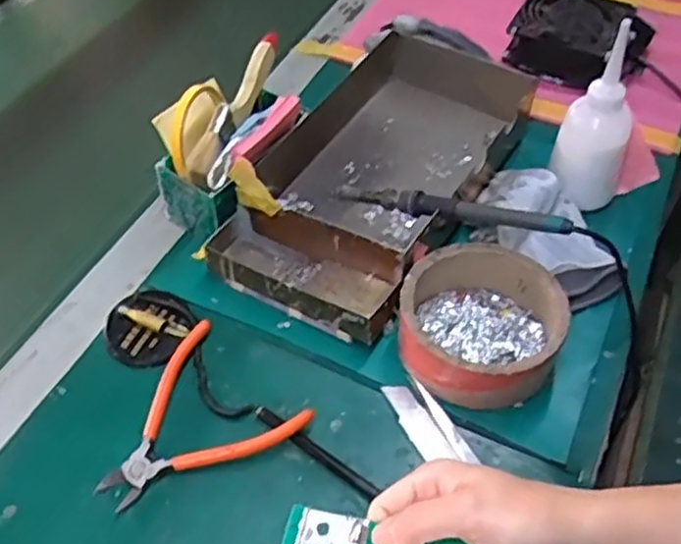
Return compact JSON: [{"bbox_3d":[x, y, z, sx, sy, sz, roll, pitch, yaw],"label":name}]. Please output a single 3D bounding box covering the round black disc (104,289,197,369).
[{"bbox_3d":[-0.154,0.042,0.586,0.066,0.017,0.071,0,50,1],"label":"round black disc"}]

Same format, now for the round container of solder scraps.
[{"bbox_3d":[0.107,0.040,0.561,0.122,0.051,0.117,17,52,15],"label":"round container of solder scraps"}]

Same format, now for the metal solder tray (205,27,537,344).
[{"bbox_3d":[0.033,-0.095,0.669,0.193,0.061,0.334,19,53,16],"label":"metal solder tray"}]

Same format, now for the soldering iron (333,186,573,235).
[{"bbox_3d":[0.083,-0.053,0.591,0.204,0.026,0.025,12,50,27],"label":"soldering iron"}]

